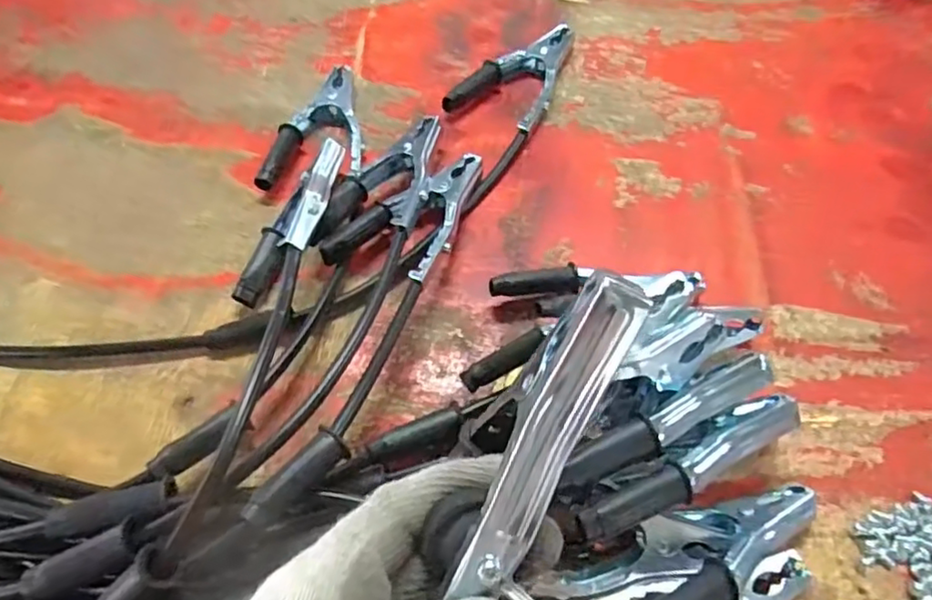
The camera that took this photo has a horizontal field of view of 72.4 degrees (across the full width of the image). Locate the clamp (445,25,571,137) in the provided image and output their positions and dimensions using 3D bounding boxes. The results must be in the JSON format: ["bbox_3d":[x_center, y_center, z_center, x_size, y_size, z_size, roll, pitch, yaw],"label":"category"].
[{"bbox_3d":[0.048,-0.206,0.576,0.077,0.022,0.138,23,61,16],"label":"clamp"}]

